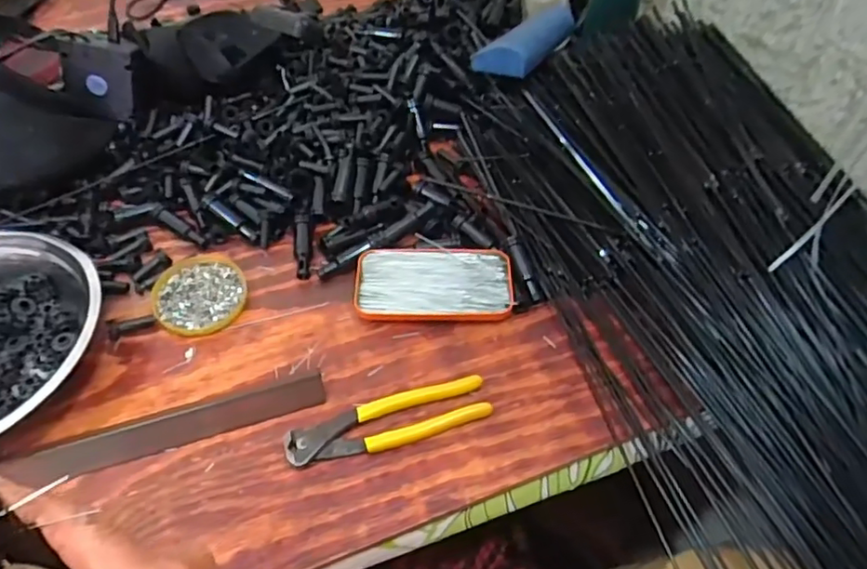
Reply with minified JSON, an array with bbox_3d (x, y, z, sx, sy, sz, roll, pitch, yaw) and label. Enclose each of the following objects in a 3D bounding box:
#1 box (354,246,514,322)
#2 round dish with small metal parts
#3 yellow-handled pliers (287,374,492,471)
[{"bbox_3d":[0.001,-0.002,0.557,0.143,0.020,0.081,-1,53,-2],"label":"box"},{"bbox_3d":[-0.221,0.008,0.559,0.081,0.010,0.088,1,53,-1],"label":"round dish with small metal parts"},{"bbox_3d":[-0.036,0.113,0.479,0.163,0.016,0.040,-14,55,-11],"label":"yellow-handled pliers"}]

